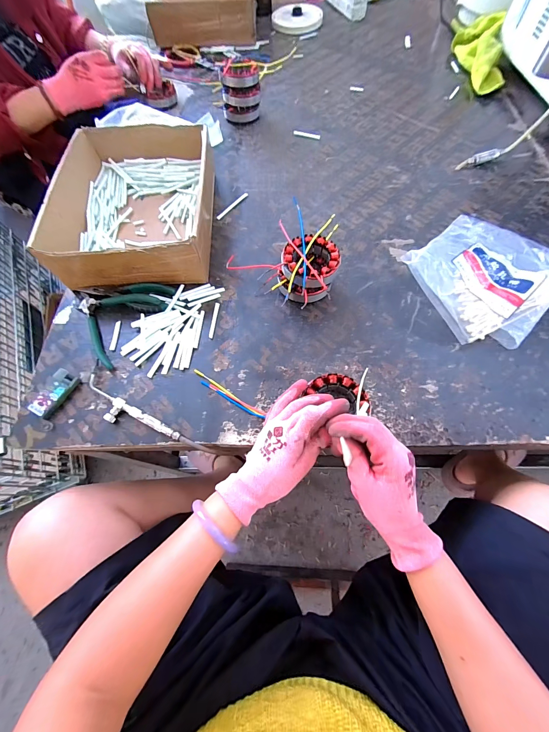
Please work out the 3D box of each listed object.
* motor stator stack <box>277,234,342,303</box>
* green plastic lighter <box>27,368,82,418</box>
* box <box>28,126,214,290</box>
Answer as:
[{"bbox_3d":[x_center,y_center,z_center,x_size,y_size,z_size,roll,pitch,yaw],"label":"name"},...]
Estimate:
[{"bbox_3d":[0.051,-0.145,0.453,0.090,0.068,0.106,21,67,11],"label":"motor stator stack"},{"bbox_3d":[-0.306,0.038,0.399,0.032,0.014,0.066,28,69,14],"label":"green plastic lighter"},{"bbox_3d":[-0.234,-0.293,0.514,0.239,0.092,0.336,-3,65,0],"label":"box"}]

